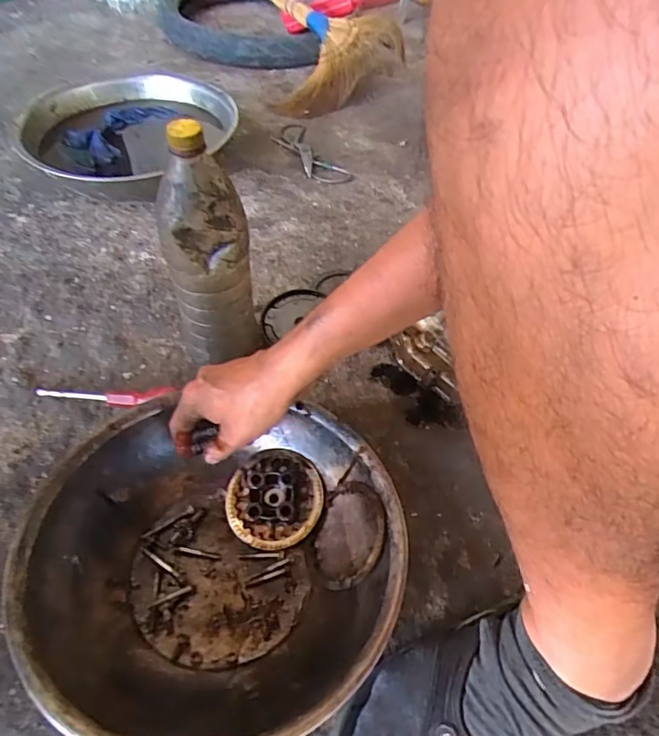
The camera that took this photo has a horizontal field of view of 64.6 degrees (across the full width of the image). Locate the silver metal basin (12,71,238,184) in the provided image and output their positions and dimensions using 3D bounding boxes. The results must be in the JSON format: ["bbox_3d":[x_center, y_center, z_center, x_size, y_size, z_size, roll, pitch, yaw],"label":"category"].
[{"bbox_3d":[-0.349,-0.406,0.935,0.329,0.100,0.365,28,54,20],"label":"silver metal basin"}]

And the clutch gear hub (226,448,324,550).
[{"bbox_3d":[-0.059,0.135,0.548,0.101,0.025,0.101,-4,63,7],"label":"clutch gear hub"}]

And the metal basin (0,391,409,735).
[{"bbox_3d":[-0.099,0.179,0.478,0.314,0.090,0.291,2,50,-2],"label":"metal basin"}]

